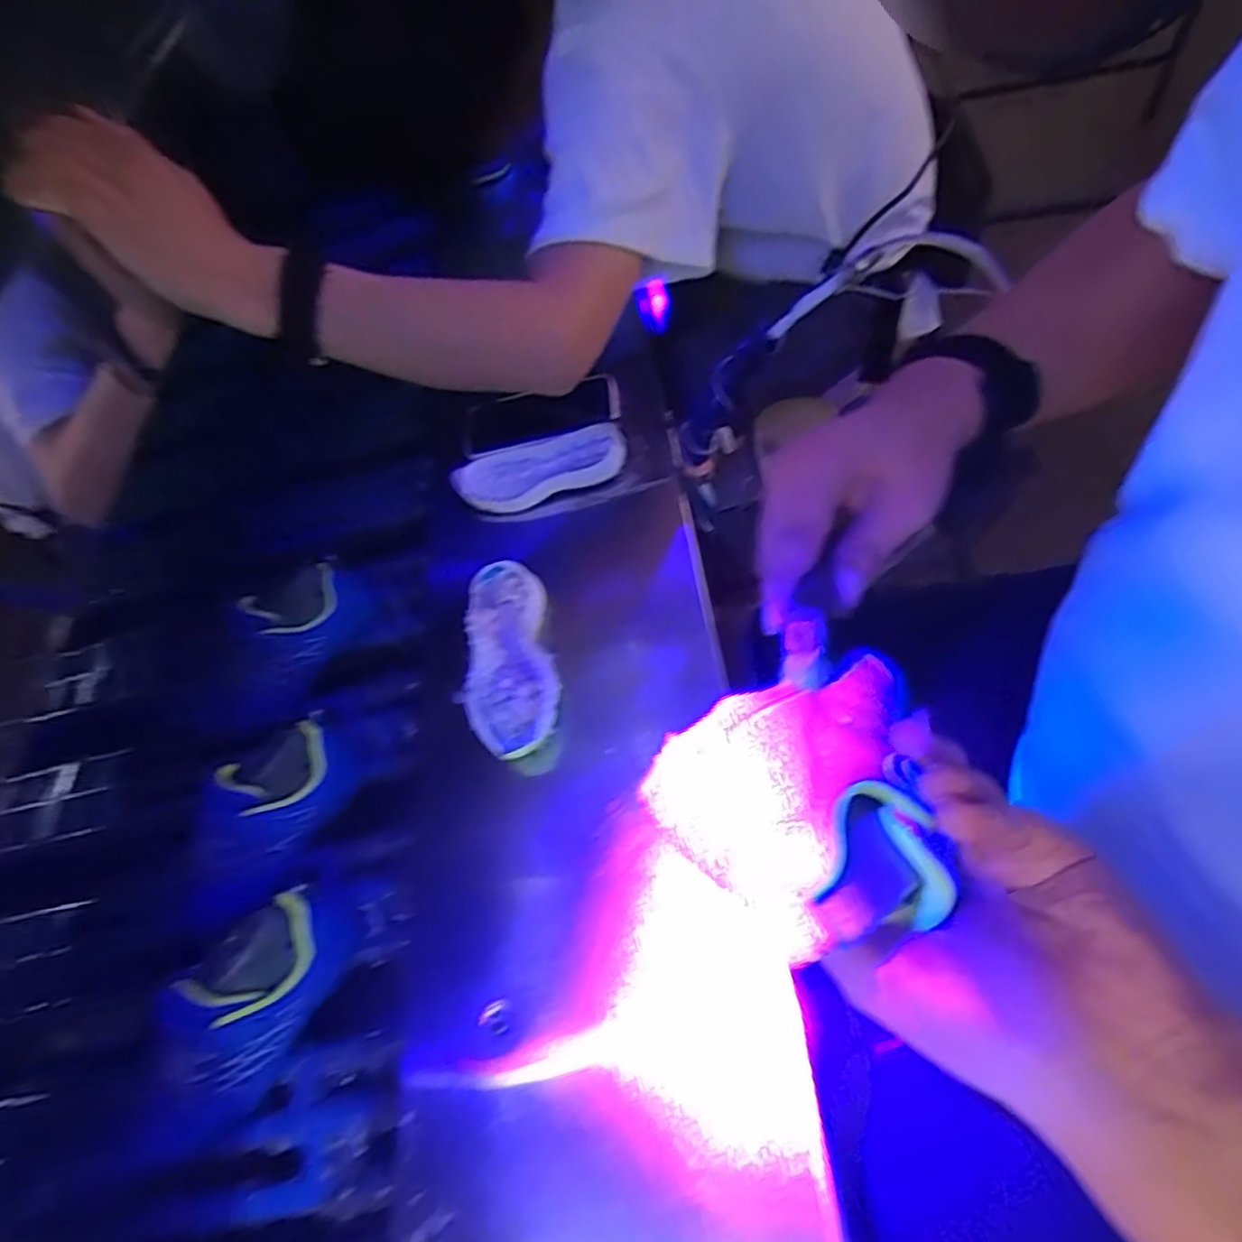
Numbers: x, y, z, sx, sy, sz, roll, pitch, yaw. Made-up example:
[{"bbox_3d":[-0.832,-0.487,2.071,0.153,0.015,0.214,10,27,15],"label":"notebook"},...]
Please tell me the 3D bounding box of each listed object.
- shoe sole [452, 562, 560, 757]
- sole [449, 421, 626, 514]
[{"bbox_3d":[-0.088,0.023,0.543,0.070,0.041,0.163,-9,53,-3],"label":"shoe sole"},{"bbox_3d":[-0.076,-0.139,0.656,0.162,0.021,0.067,-11,68,13],"label":"sole"}]

